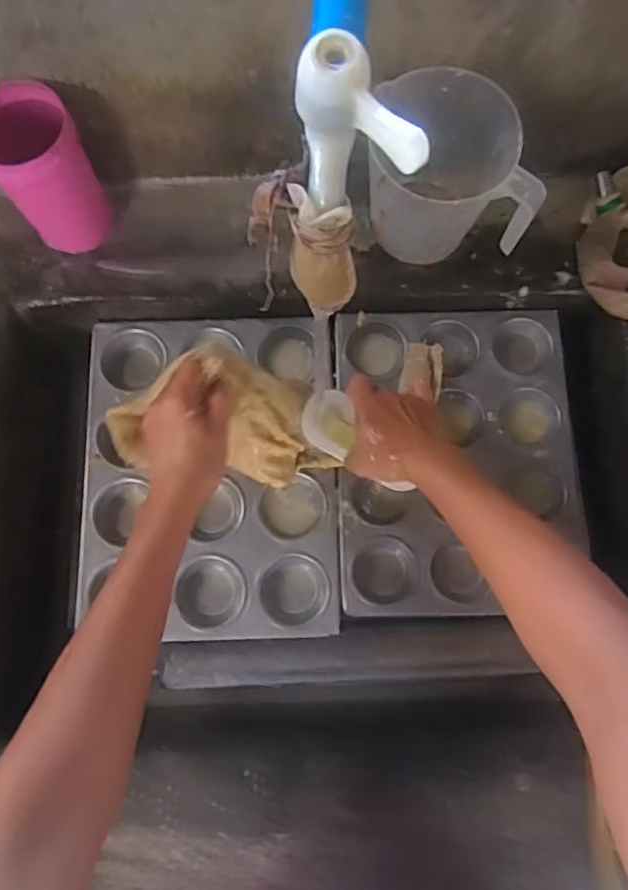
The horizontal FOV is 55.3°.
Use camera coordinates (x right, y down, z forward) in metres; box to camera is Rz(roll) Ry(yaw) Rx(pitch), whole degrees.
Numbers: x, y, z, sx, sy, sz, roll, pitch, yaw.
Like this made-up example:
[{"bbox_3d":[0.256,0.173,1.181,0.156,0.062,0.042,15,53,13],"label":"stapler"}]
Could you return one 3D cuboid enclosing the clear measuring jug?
[{"bbox_3d":[0.119,-0.251,0.560,0.135,0.117,0.133,-4,78,0],"label":"clear measuring jug"}]

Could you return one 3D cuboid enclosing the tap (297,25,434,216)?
[{"bbox_3d":[0.015,-0.122,0.247,0.038,0.058,0.057,-26,79,-5],"label":"tap"}]

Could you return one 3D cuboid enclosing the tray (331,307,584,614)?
[{"bbox_3d":[0.148,0.011,0.620,0.243,0.033,0.315,-2,78,0],"label":"tray"}]

